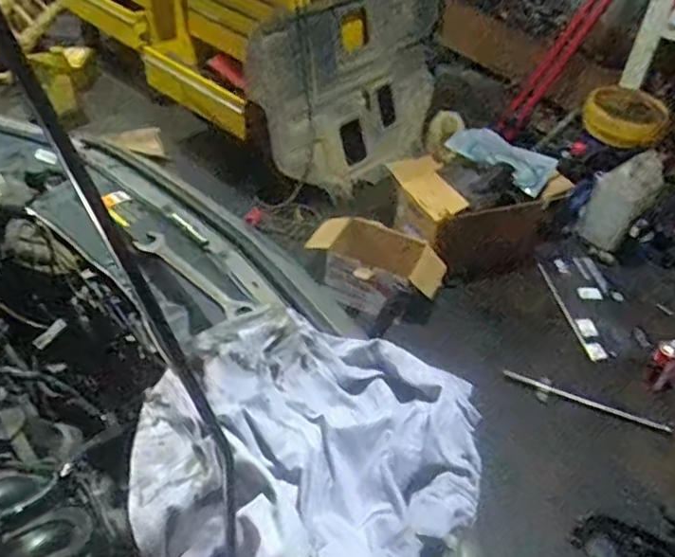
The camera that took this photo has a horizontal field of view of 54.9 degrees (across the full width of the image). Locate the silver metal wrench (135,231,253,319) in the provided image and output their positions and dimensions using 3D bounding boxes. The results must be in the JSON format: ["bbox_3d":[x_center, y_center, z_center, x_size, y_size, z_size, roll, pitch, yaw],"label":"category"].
[{"bbox_3d":[-0.192,-0.008,0.856,0.205,0.011,0.043,33,48,26],"label":"silver metal wrench"}]

